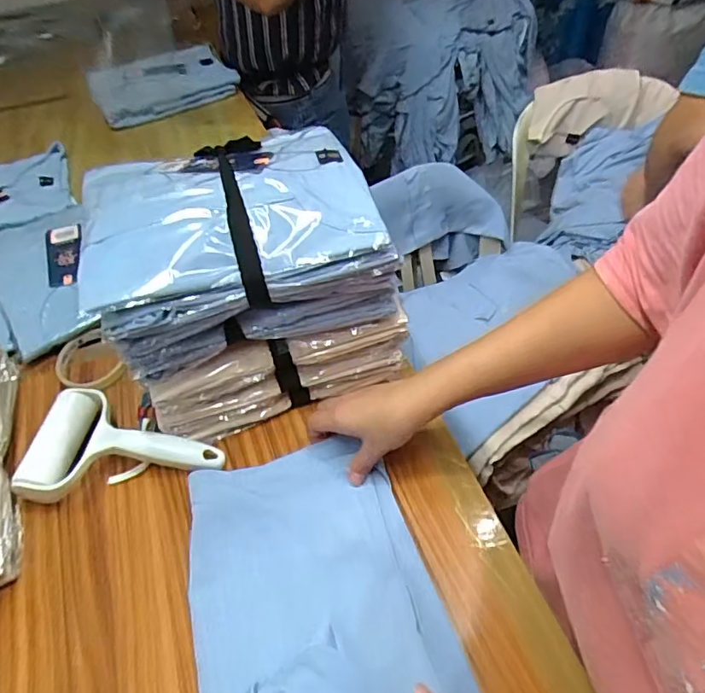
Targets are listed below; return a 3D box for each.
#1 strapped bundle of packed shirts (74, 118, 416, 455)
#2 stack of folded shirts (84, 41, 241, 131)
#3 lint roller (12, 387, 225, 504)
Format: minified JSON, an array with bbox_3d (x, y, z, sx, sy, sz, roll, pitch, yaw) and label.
[{"bbox_3d":[-0.103,-0.070,0.541,0.251,0.196,0.198,-20,50,-11],"label":"strapped bundle of packed shirts"},{"bbox_3d":[-0.370,-0.512,1.055,0.263,0.083,0.153,-29,53,-19],"label":"stack of folded shirts"},{"bbox_3d":[-0.228,0.110,0.523,0.181,0.043,0.110,11,51,15],"label":"lint roller"}]

